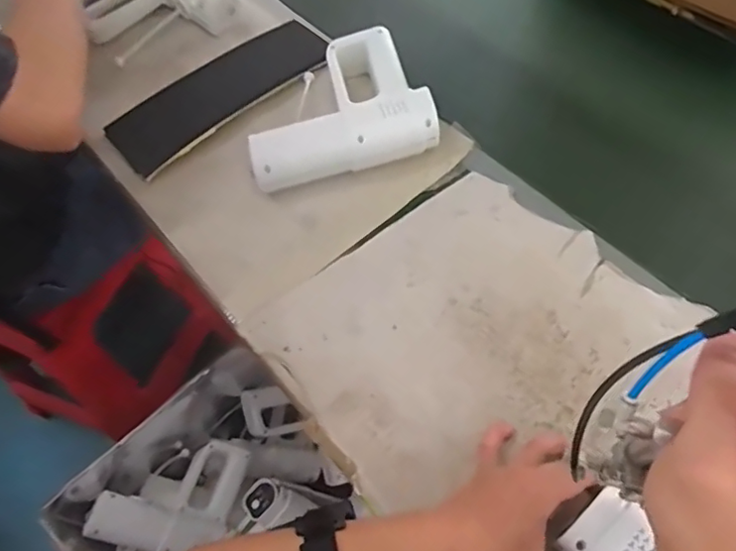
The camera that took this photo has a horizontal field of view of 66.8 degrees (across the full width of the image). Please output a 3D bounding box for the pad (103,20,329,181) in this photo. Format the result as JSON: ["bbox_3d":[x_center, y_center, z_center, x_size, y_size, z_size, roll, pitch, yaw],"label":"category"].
[{"bbox_3d":[-0.186,-0.232,0.723,0.292,0.017,0.126,-37,65,-15],"label":"pad"}]

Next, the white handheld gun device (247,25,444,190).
[{"bbox_3d":[-0.042,-0.199,0.662,0.209,0.060,0.182,-15,59,-4],"label":"white handheld gun device"}]

